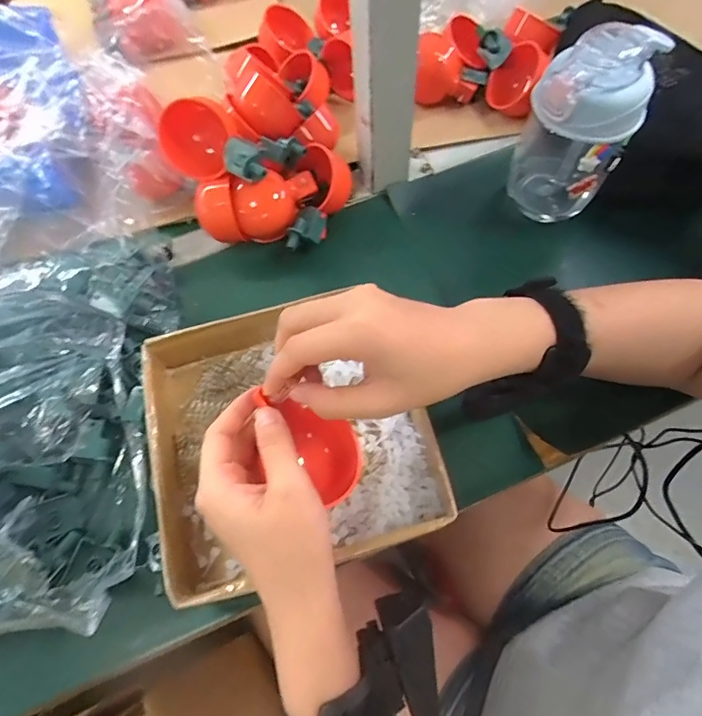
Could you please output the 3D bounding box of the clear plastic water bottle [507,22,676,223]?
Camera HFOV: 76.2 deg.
[{"bbox_3d":[0.190,-0.192,0.380,0.082,0.147,0.093,23,68,13],"label":"clear plastic water bottle"}]

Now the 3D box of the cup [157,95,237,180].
[{"bbox_3d":[-0.130,-0.186,0.386,0.063,0.066,0.038,-25,66,-8],"label":"cup"}]

